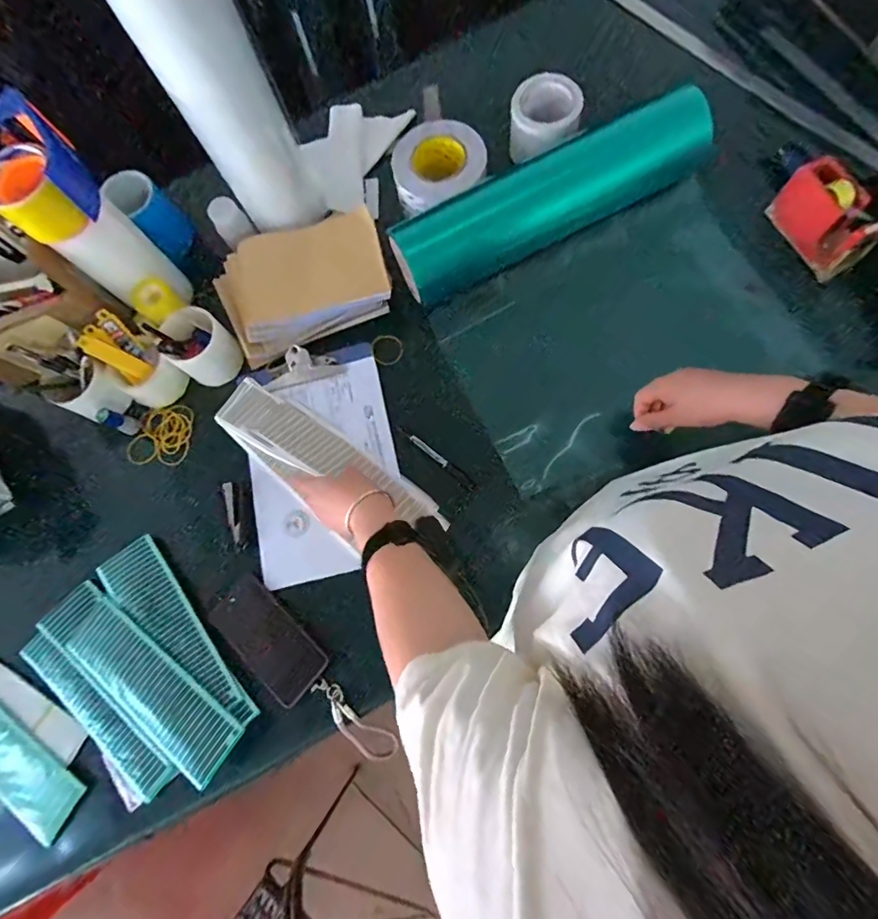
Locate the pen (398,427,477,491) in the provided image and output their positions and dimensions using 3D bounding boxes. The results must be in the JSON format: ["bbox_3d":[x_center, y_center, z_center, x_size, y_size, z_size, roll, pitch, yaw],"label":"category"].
[{"bbox_3d":[-0.002,-0.003,0.668,0.135,0.008,0.014,38,83,13],"label":"pen"}]

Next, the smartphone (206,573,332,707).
[{"bbox_3d":[-0.221,0.233,0.611,0.161,0.010,0.077,40,71,12],"label":"smartphone"}]

